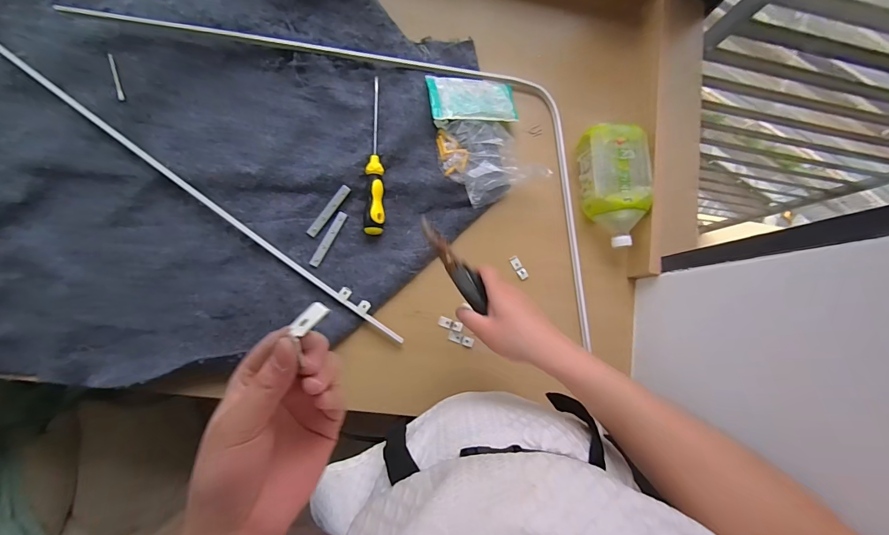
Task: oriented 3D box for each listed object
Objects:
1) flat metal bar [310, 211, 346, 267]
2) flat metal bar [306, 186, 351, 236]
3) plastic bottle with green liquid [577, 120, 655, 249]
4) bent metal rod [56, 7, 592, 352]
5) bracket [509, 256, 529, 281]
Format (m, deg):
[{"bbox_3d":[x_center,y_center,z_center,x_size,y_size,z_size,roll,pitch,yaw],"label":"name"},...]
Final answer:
[{"bbox_3d":[-0.181,-0.045,0.590,0.017,0.004,0.094,29,80,-3],"label":"flat metal bar"},{"bbox_3d":[-0.181,-0.088,0.593,0.015,0.006,0.095,38,88,-17],"label":"flat metal bar"},{"bbox_3d":[0.279,-0.131,0.627,0.098,0.073,0.192,-3,88,-9],"label":"plastic bottle with green liquid"},{"bbox_3d":[-0.056,-0.255,0.609,0.902,0.019,0.345,34,82,-5],"label":"bent metal rod"},{"bbox_3d":[0.125,0.001,0.634,0.017,0.004,0.042,-31,88,-10],"label":"bracket"}]

